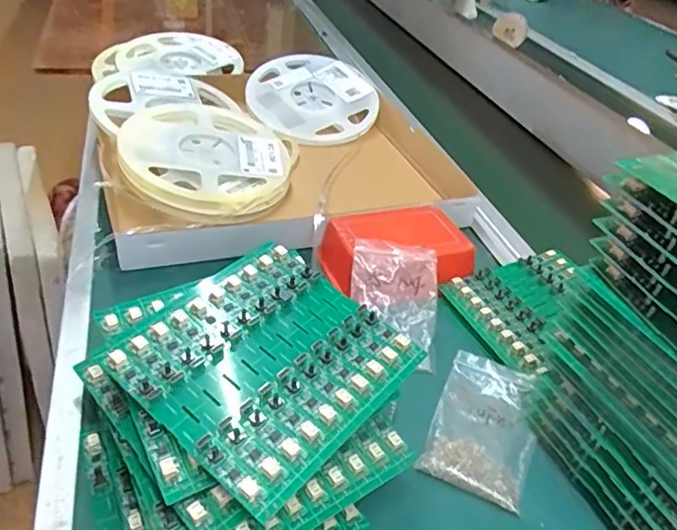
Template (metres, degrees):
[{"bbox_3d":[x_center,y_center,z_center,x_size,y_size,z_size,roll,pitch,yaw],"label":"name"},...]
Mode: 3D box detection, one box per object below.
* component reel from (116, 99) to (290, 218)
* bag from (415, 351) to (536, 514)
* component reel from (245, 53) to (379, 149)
[{"bbox_3d":[-0.137,-0.118,0.614,0.174,0.011,0.192,-19,54,-33],"label":"component reel"},{"bbox_3d":[0.102,0.108,0.396,0.066,0.010,0.104,19,41,16],"label":"bag"},{"bbox_3d":[-0.036,-0.221,0.777,0.171,0.017,0.190,11,52,2],"label":"component reel"}]

